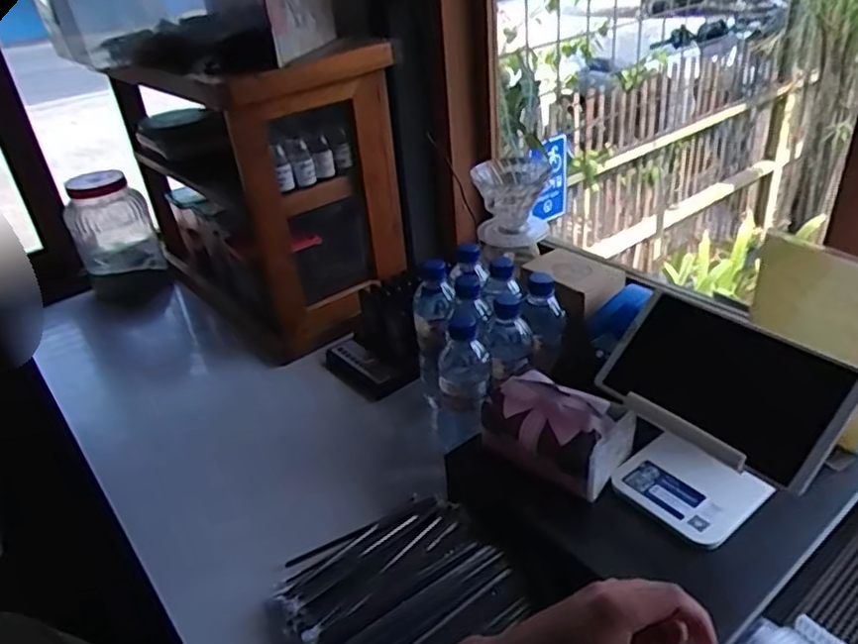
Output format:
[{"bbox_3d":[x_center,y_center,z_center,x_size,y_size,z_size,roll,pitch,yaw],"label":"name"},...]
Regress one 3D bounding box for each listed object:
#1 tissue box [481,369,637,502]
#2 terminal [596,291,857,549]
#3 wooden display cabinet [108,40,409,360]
[{"bbox_3d":[0.134,0.110,0.687,0.146,0.064,0.095,16,38,30],"label":"tissue box"},{"bbox_3d":[0.260,0.100,0.613,0.115,0.167,0.205,-24,36,-26],"label":"terminal"},{"bbox_3d":[-0.282,-0.239,1.125,0.289,0.440,0.433,-27,38,-30],"label":"wooden display cabinet"}]

